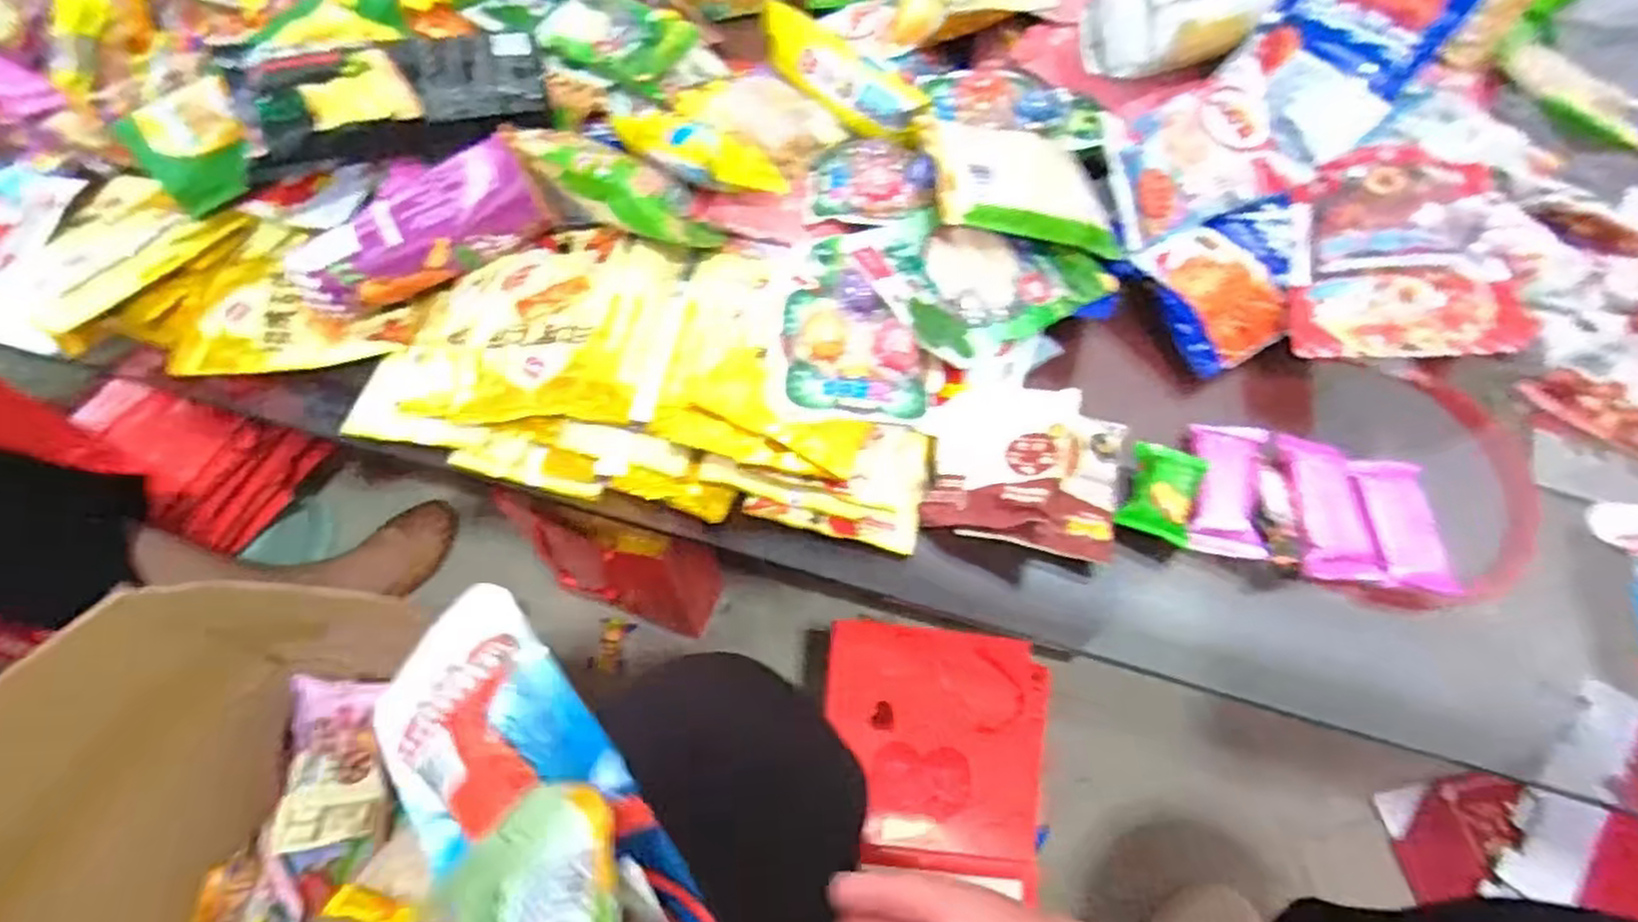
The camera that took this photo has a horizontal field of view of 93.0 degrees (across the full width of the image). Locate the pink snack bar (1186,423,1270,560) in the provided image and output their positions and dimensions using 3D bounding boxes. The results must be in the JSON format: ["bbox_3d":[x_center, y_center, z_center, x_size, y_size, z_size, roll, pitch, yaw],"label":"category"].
[{"bbox_3d":[0.259,0.016,0.492,0.044,0.008,0.093,12,60,7],"label":"pink snack bar"}]

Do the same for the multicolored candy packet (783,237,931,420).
[{"bbox_3d":[0.025,-0.092,0.508,0.095,0.026,0.135,4,59,2],"label":"multicolored candy packet"}]

